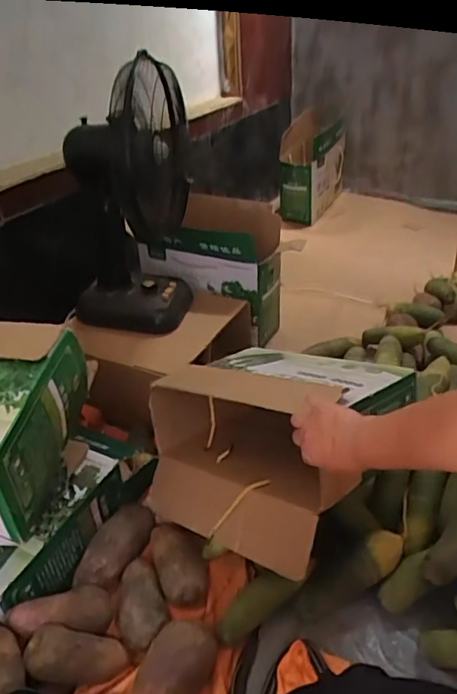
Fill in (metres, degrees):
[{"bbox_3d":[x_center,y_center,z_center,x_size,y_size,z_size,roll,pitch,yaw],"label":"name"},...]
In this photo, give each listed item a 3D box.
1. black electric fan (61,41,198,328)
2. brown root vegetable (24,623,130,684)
[{"bbox_3d":[-0.217,-0.312,1.167,0.259,0.521,0.351,-7,33,-5],"label":"black electric fan"},{"bbox_3d":[-0.199,0.412,0.724,0.140,0.046,0.062,23,24,-26],"label":"brown root vegetable"}]

